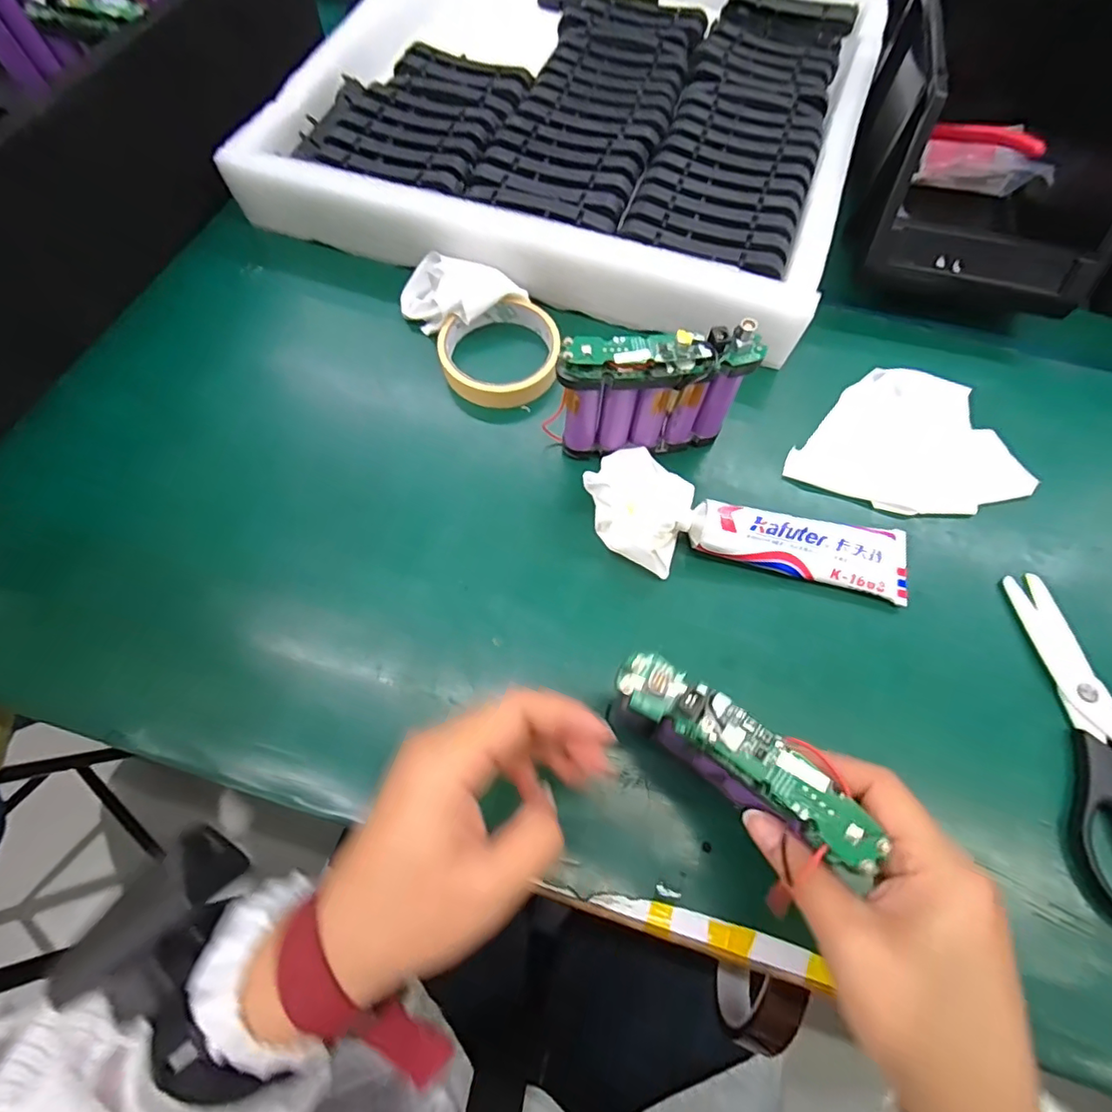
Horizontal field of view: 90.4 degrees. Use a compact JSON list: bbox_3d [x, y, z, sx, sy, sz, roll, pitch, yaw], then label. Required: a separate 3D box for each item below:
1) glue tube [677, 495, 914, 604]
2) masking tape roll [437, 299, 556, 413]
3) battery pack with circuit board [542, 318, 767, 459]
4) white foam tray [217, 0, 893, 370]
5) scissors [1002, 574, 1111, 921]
[{"bbox_3d":[0.149,-0.007,0.342,0.139,0.031,0.042,10,68,3],"label":"glue tube"},{"bbox_3d":[-0.041,-0.152,0.407,0.084,0.028,0.090,0,68,-1],"label":"masking tape roll"},{"bbox_3d":[0.057,-0.098,0.344,0.116,0.095,0.024,-8,68,-4],"label":"battery pack with circuit board"},{"bbox_3d":[0.028,-0.418,0.492,0.466,0.051,0.477,19,70,7],"label":"white foam tray"},{"bbox_3d":[0.316,0.100,0.307,0.085,0.016,0.187,1,68,0],"label":"scissors"}]

